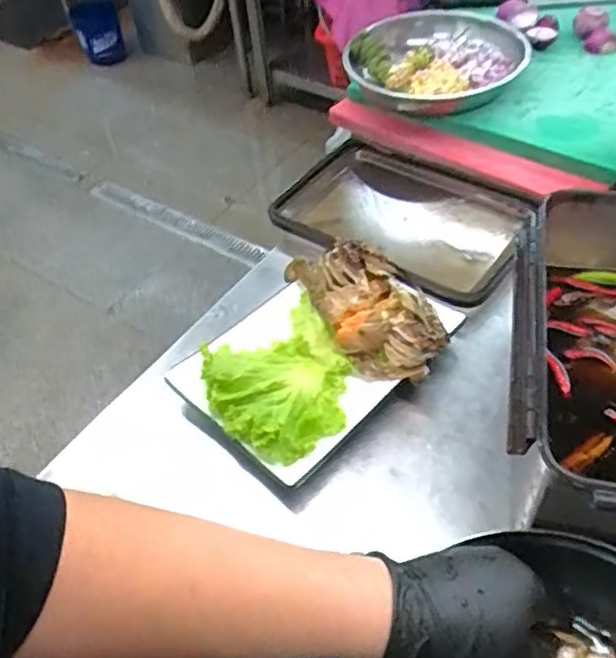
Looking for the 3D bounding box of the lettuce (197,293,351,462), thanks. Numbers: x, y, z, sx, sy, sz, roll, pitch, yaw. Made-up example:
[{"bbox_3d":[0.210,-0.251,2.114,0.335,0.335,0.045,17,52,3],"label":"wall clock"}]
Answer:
[{"bbox_3d":[-0.021,0.046,0.601,0.143,0.030,0.141,-29,52,-19],"label":"lettuce"}]

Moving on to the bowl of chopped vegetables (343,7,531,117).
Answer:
[{"bbox_3d":[0.178,-0.376,0.896,0.241,0.048,0.207,-6,48,0],"label":"bowl of chopped vegetables"}]

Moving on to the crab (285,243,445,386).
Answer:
[{"bbox_3d":[0.063,-0.027,0.644,0.104,0.041,0.186,-22,50,-14],"label":"crab"}]

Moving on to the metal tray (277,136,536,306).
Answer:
[{"bbox_3d":[0.116,-0.136,0.792,0.302,0.057,0.200,30,58,28],"label":"metal tray"}]

